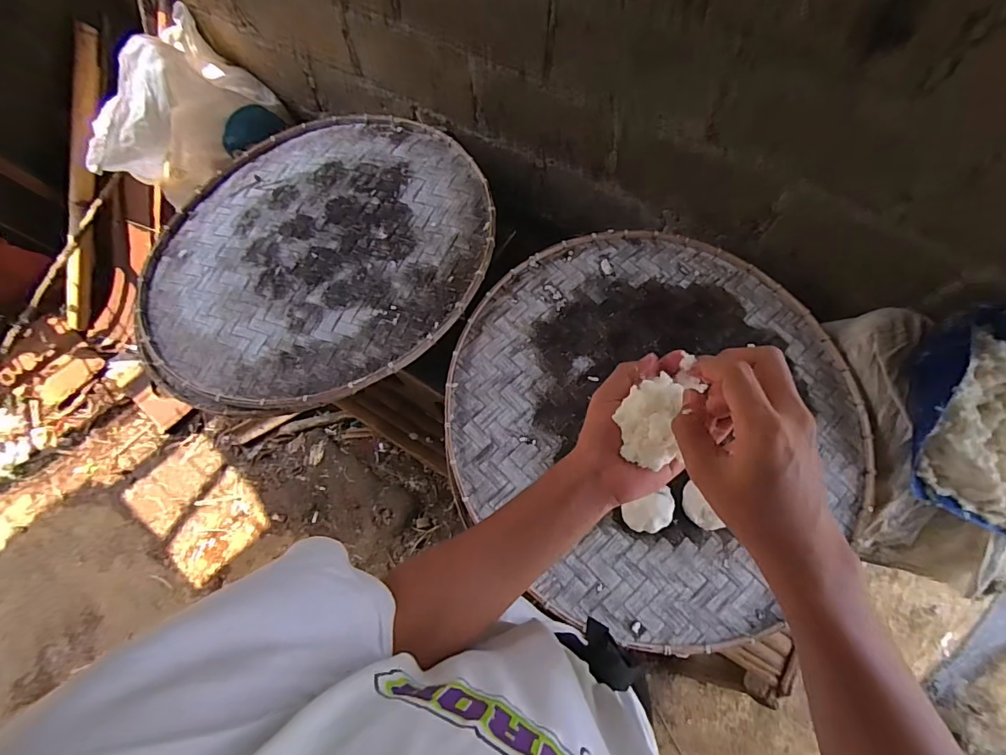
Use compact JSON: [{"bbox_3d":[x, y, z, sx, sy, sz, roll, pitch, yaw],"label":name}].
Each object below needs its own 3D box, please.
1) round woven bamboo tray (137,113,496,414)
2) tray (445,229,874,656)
[{"bbox_3d":[-0.380,-0.271,0.952,0.690,0.045,0.702,-3,66,6],"label":"round woven bamboo tray"},{"bbox_3d":[0.262,0.047,0.828,0.681,0.040,0.699,0,73,-1],"label":"tray"}]

